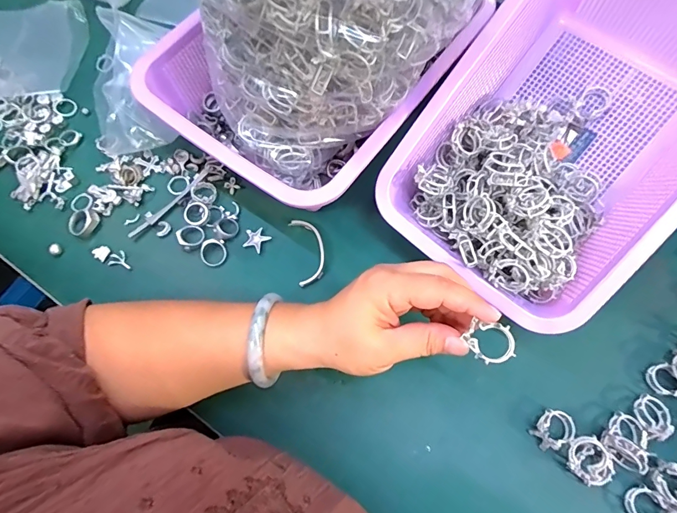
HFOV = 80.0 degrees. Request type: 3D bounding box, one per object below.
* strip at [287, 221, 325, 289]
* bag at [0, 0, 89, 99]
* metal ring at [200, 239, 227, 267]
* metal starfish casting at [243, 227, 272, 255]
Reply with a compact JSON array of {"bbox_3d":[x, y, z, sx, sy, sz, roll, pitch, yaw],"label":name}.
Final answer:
[{"bbox_3d":[-0.028,-0.006,0.374,0.026,0.005,0.064,-10,71,-2],"label":"strip"},{"bbox_3d":[-0.389,-0.227,0.447,0.194,0.035,0.144,-4,71,0],"label":"bag"},{"bbox_3d":[-0.116,-0.004,0.374,0.024,0.006,0.023,0,71,1],"label":"metal ring"},{"bbox_3d":[-0.078,-0.016,0.381,0.022,0.004,0.023,31,74,11],"label":"metal starfish casting"}]

